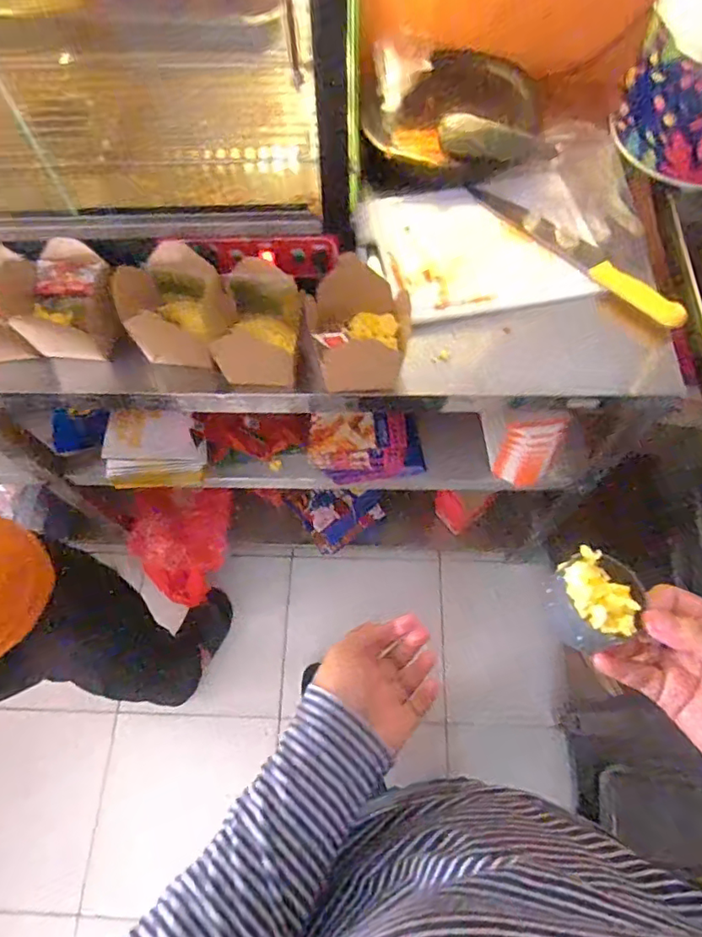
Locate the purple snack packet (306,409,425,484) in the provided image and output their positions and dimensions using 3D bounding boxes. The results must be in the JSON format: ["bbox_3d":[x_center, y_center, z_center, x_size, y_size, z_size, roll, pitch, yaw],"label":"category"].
[{"bbox_3d":[0.027,-0.030,0.961,0.199,0.129,0.067,-2,33,3],"label":"purple snack packet"}]

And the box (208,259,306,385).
[{"bbox_3d":[-0.110,-0.187,0.710,0.115,0.094,0.147,10,66,7],"label":"box"}]

